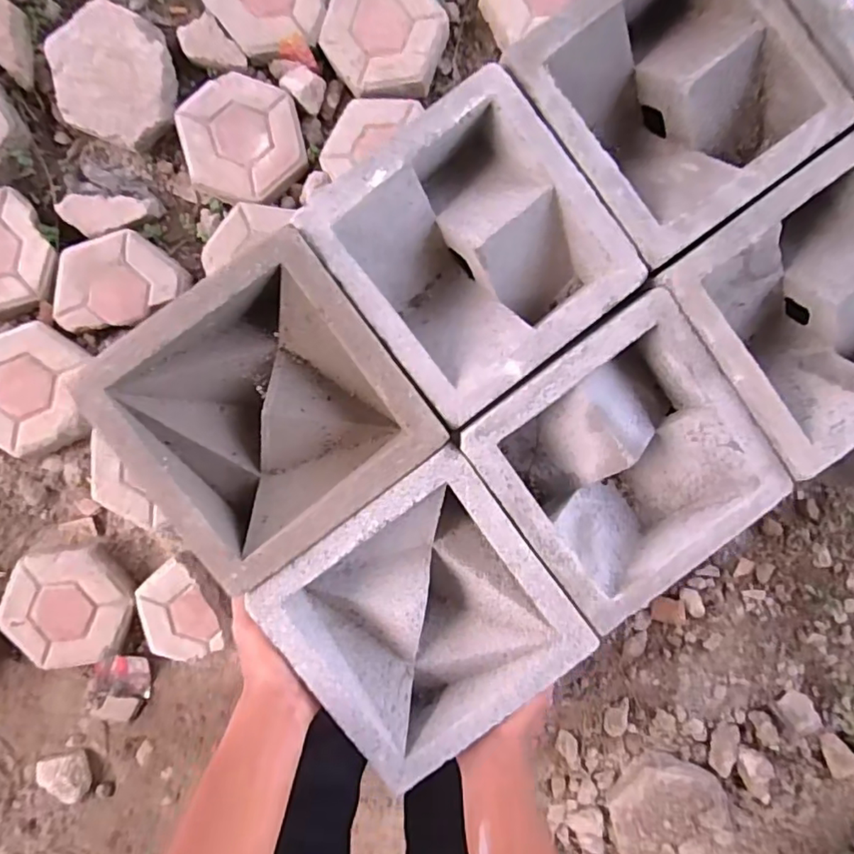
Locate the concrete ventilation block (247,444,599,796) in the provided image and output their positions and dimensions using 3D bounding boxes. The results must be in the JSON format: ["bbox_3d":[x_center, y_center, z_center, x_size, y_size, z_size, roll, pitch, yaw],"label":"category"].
[{"bbox_3d":[-0.005,0.147,0.461,0.198,0.070,0.203,-37,93,-2],"label":"concrete ventilation block"}]

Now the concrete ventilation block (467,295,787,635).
[{"bbox_3d":[0.157,0.027,0.464,0.195,0.066,0.194,-36,93,-2],"label":"concrete ventilation block"}]

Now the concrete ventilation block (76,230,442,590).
[{"bbox_3d":[-0.122,-0.012,0.434,0.198,0.064,0.193,-37,93,-2],"label":"concrete ventilation block"}]

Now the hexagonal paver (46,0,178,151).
[{"bbox_3d":[-0.531,-0.591,0.949,0.199,0.046,0.216,-9,92,-3],"label":"hexagonal paver"}]

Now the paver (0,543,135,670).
[{"bbox_3d":[-0.610,0.305,0.964,0.201,0.042,0.213,30,90,-3],"label":"paver"}]

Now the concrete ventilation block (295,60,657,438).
[{"bbox_3d":[0.034,-0.135,0.451,0.194,0.063,0.195,-38,93,-1],"label":"concrete ventilation block"}]

